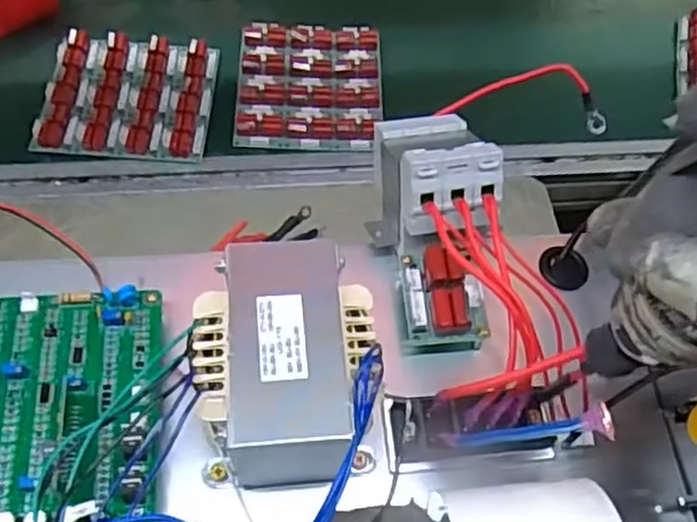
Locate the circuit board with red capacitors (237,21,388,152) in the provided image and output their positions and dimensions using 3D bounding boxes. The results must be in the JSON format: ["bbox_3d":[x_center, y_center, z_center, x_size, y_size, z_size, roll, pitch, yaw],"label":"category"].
[{"bbox_3d":[-0.045,-0.203,0.820,0.163,0.025,0.180,1,61,-4],"label":"circuit board with red capacitors"}]

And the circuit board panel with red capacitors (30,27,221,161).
[{"bbox_3d":[-0.245,-0.188,0.791,0.181,0.027,0.163,5,61,-1],"label":"circuit board panel with red capacitors"}]

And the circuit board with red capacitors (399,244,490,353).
[{"bbox_3d":[0.054,0.020,0.398,0.047,0.024,0.057,1,61,-4],"label":"circuit board with red capacitors"}]

